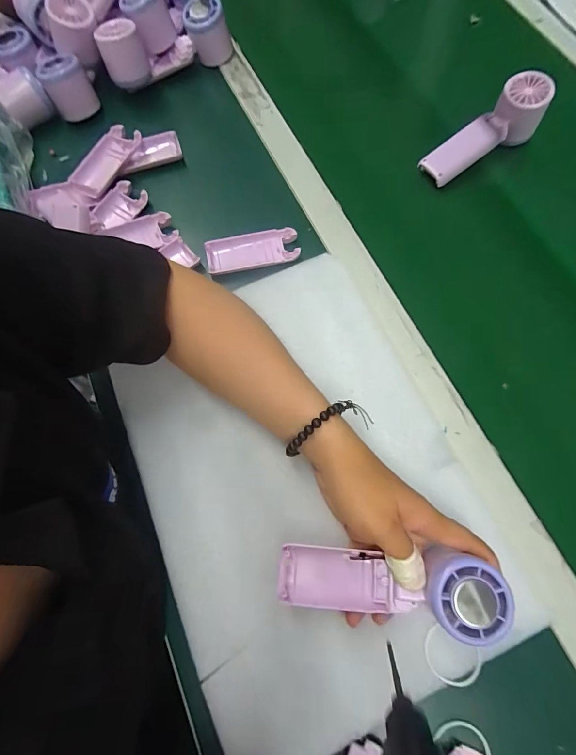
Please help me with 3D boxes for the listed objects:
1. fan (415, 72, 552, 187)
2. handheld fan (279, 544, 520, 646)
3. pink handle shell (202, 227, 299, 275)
[{"bbox_3d":[0.238,-0.293,0.452,0.160,0.043,0.056,-35,74,4],"label":"fan"},{"bbox_3d":[0.077,0.159,0.286,0.162,0.035,0.051,1,72,13],"label":"handheld fan"},{"bbox_3d":[-0.042,-0.146,0.428,0.105,0.012,0.042,-9,73,-2],"label":"pink handle shell"}]

